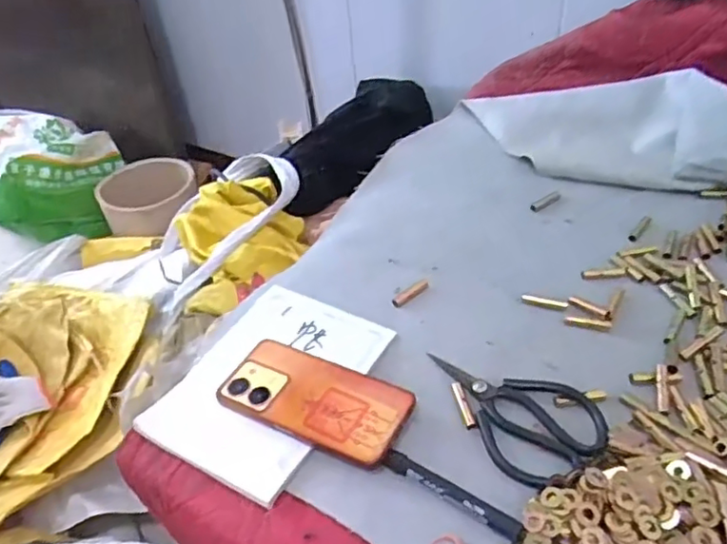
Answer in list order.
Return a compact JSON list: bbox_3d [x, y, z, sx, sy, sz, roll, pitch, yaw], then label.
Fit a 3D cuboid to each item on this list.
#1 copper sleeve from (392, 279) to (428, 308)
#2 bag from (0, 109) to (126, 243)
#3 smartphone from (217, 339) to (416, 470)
[{"bbox_3d":[0.051,0.023,0.645,0.047,0.013,0.012,-30,47,-25],"label":"copper sleeve"},{"bbox_3d":[-0.803,-0.238,1.510,0.369,0.231,0.403,-29,46,-24],"label":"bag"},{"bbox_3d":[-0.044,0.109,0.544,0.168,0.011,0.077,16,52,27],"label":"smartphone"}]

